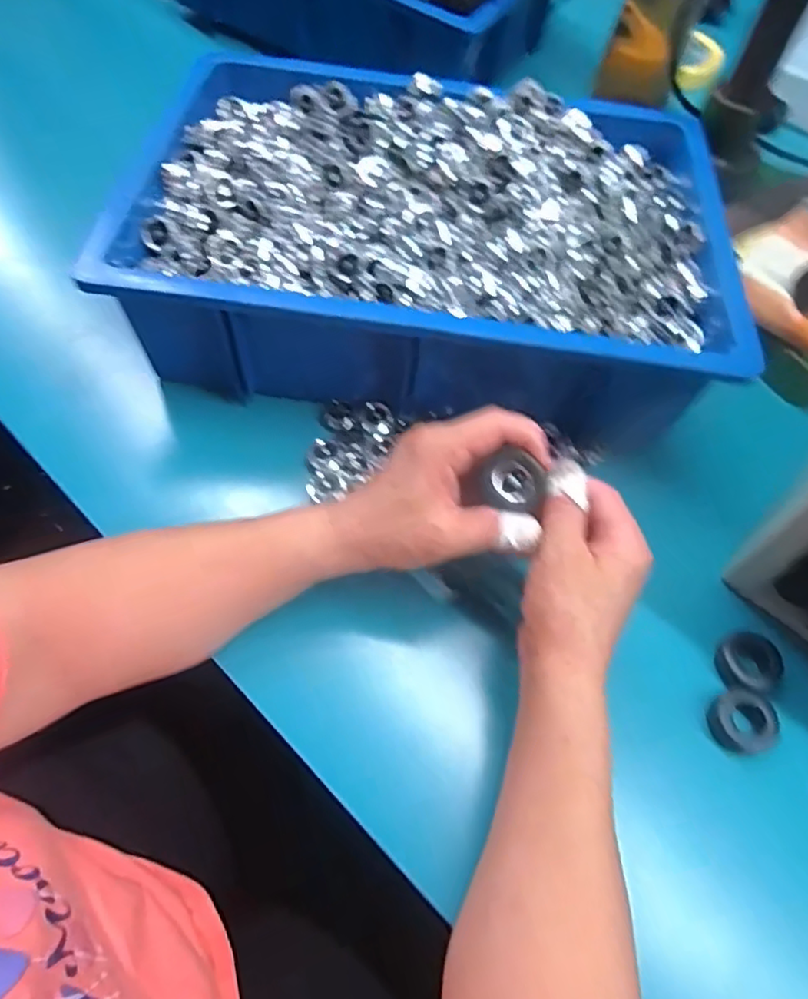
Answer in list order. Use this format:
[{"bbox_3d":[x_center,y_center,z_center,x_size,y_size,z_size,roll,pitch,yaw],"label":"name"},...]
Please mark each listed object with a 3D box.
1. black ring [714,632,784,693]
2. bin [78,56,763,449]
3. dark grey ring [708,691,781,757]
[{"bbox_3d":[0.220,0.102,0.388,0.040,0.013,0.035,-6,61,-7],"label":"black ring"},{"bbox_3d":[0.026,-0.205,0.490,0.435,0.100,0.318,8,61,1],"label":"bin"},{"bbox_3d":[0.204,0.134,0.368,0.032,0.018,0.035,1,61,-3],"label":"dark grey ring"}]

